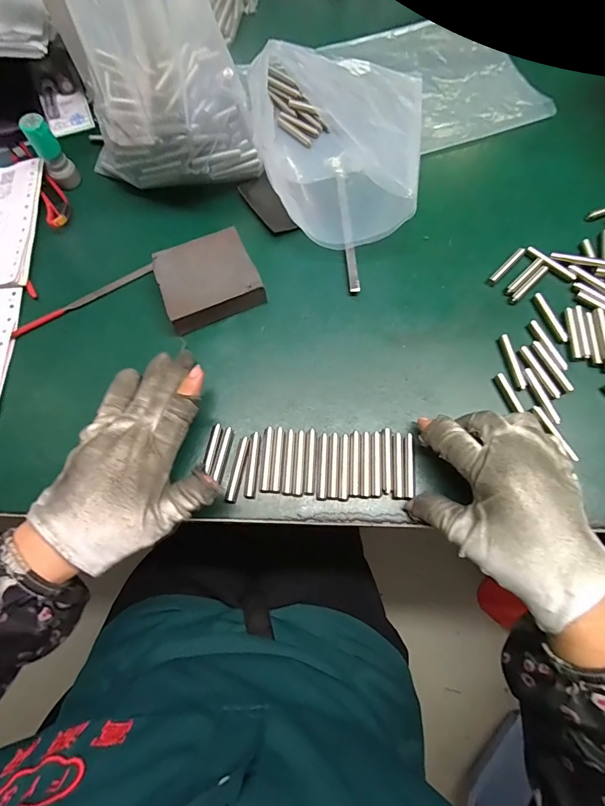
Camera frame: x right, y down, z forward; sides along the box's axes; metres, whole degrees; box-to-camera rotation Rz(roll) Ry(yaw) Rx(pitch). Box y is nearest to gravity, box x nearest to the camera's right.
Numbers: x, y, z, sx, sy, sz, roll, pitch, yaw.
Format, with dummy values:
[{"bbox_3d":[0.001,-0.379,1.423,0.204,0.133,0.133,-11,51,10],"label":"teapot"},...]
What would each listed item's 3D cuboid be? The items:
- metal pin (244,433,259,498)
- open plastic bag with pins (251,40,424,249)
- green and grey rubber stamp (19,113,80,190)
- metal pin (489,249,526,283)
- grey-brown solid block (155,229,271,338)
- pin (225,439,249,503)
[{"bbox_3d":[-0.037,0.045,0.292,0.007,0.004,0.048,4,71,2],"label":"metal pin"},{"bbox_3d":[0.033,-0.231,0.335,0.134,0.116,0.171,4,71,1],"label":"open plastic bag with pins"},{"bbox_3d":[-0.231,-0.230,0.362,0.023,0.056,0.022,-35,74,-11],"label":"green and grey rubber stamp"},{"bbox_3d":[0.184,-0.123,0.353,0.008,0.005,0.047,42,76,13],"label":"metal pin"},{"bbox_3d":[-0.080,-0.104,0.338,0.079,0.027,0.075,-21,72,-7],"label":"grey-brown solid block"},{"bbox_3d":[-0.048,0.049,0.291,0.007,0.004,0.048,11,71,4],"label":"pin"}]

